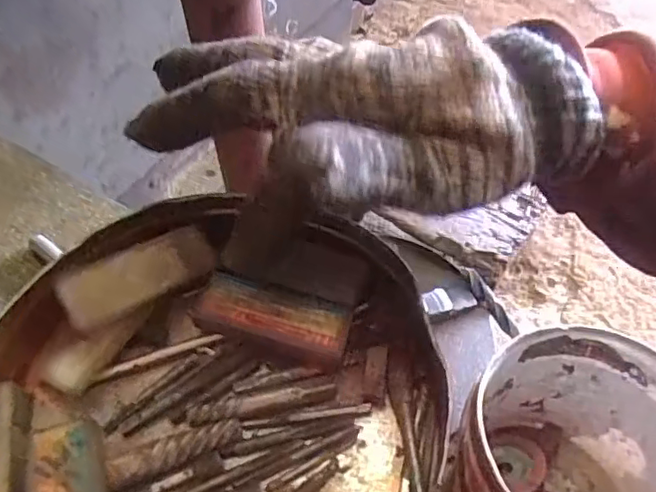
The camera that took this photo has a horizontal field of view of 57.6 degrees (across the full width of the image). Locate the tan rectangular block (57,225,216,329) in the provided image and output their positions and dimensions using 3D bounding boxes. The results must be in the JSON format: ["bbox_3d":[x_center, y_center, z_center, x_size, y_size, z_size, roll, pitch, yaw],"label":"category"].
[{"bbox_3d":[-0.091,0.014,0.290,0.073,0.012,0.026,-26,89,-31],"label":"tan rectangular block"}]

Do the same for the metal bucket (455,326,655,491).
[{"bbox_3d":[0.220,0.208,0.540,0.192,0.185,0.209,0,55,0],"label":"metal bucket"}]

